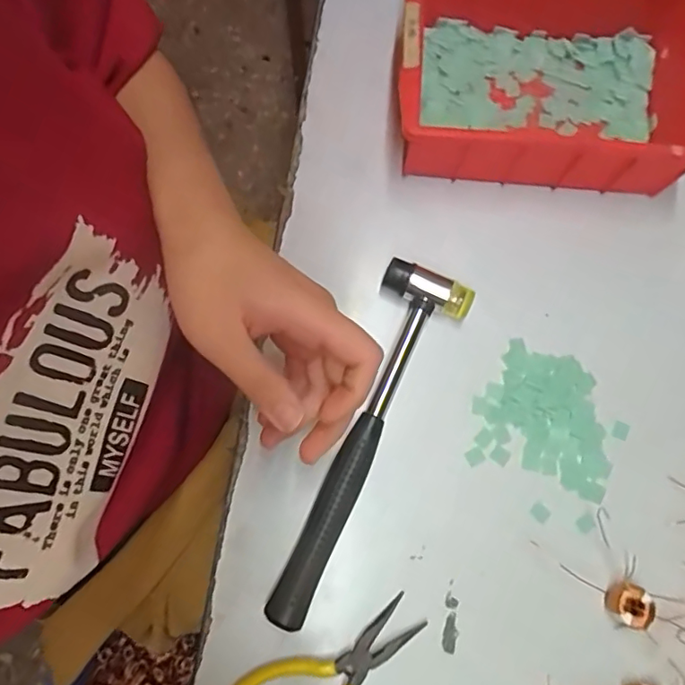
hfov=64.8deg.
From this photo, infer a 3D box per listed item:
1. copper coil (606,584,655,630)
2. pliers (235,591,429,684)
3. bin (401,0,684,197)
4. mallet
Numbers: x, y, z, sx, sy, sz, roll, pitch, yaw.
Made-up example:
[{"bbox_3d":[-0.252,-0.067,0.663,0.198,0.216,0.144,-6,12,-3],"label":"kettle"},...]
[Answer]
[{"bbox_3d":[0.174,0.159,0.329,0.024,0.013,0.022,0,78,-1],"label":"copper coil"},{"bbox_3d":[-0.002,0.202,0.313,0.118,0.013,0.073,-35,80,-8],"label":"pliers"},{"bbox_3d":[0.137,-0.176,0.377,0.191,0.078,0.130,6,78,1],"label":"bin"},{"bbox_3d":[0.012,0.060,0.344,0.055,0.026,0.233,24,76,6],"label":"mallet"}]

